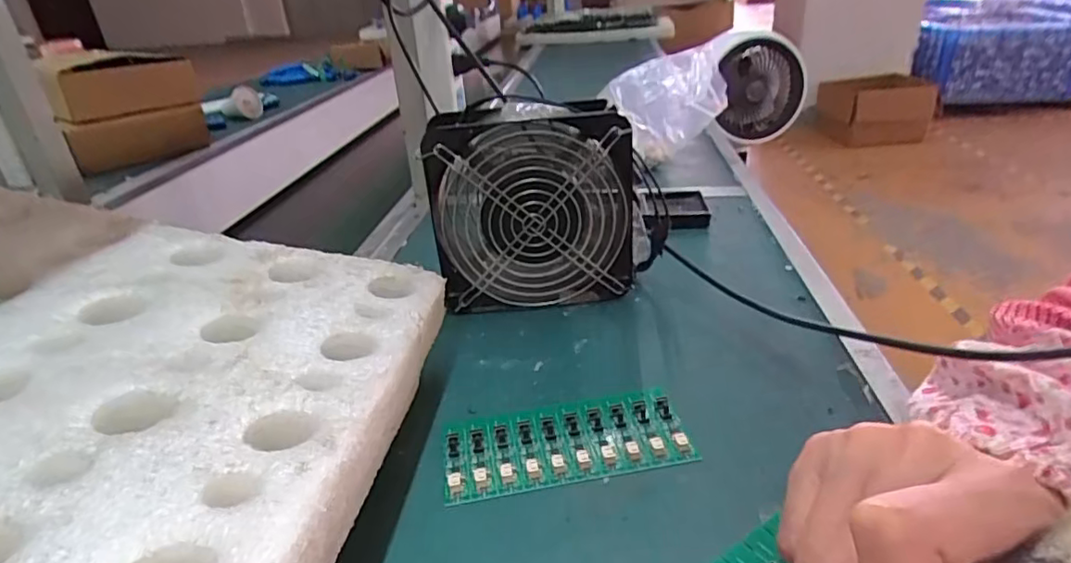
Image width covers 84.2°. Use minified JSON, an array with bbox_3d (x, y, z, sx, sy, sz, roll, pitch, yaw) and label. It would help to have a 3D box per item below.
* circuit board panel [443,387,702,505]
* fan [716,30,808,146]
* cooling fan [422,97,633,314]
[{"bbox_3d":[0.016,0.089,0.340,0.135,0.006,0.063,-8,28,-7],"label":"circuit board panel"},{"bbox_3d":[0.523,-0.454,1.391,0.232,0.245,0.098,-8,20,-12],"label":"fan"},{"bbox_3d":[-0.001,-0.055,0.463,0.151,0.152,0.054,-3,28,3],"label":"cooling fan"}]

